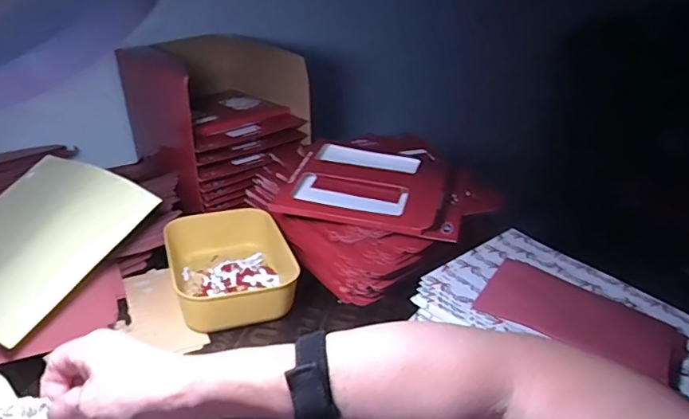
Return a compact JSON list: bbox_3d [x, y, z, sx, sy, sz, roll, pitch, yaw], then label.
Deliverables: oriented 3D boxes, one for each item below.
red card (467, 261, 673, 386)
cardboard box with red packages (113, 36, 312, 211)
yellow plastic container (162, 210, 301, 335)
[{"bbox_3d":[0.249,0.111,0.558,0.189,0.008,0.096,20,42,22],"label":"red card"},{"bbox_3d":[-0.212,-0.163,0.844,0.213,0.194,0.270,-22,36,-35],"label":"cardboard box with red packages"},{"bbox_3d":[-0.140,0.075,0.646,0.132,0.054,0.174,-10,31,-20],"label":"yellow plastic container"}]

